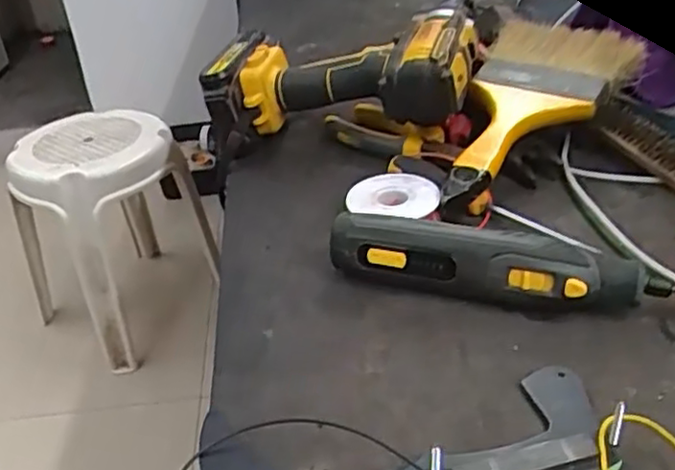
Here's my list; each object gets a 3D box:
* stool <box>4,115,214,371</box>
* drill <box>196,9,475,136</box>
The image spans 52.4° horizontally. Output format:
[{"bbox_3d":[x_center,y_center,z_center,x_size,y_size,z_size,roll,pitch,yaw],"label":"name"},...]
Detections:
[{"bbox_3d":[-0.488,-0.022,1.523,0.359,0.428,0.345,-31,40,-33],"label":"stool"},{"bbox_3d":[0.006,-0.120,0.573,0.207,0.091,0.110,1,33,11],"label":"drill"}]

